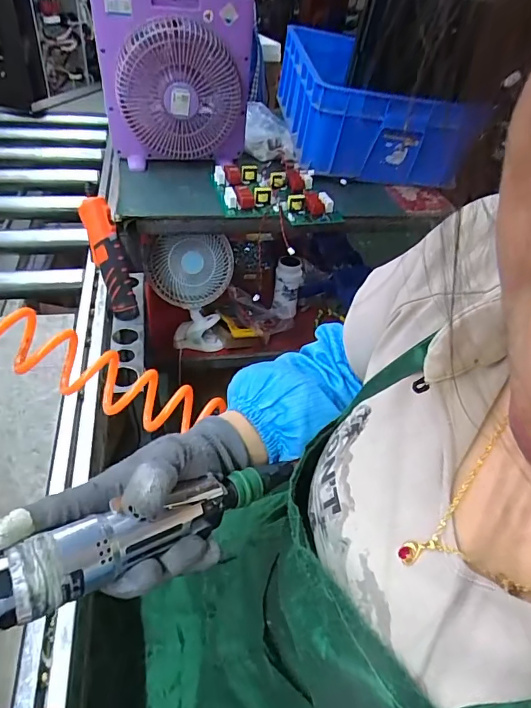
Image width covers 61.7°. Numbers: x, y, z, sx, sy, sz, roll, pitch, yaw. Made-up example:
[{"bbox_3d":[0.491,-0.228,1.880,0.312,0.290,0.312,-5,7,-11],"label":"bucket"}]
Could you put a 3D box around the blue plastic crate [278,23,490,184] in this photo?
[{"bbox_3d":[0.261,-0.697,1.242,0.403,0.200,0.594,-3,44,-11],"label":"blue plastic crate"}]

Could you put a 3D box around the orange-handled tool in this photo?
[{"bbox_3d":[-0.254,-0.153,0.725,0.043,0.196,0.039,-25,25,-29],"label":"orange-handled tool"}]

